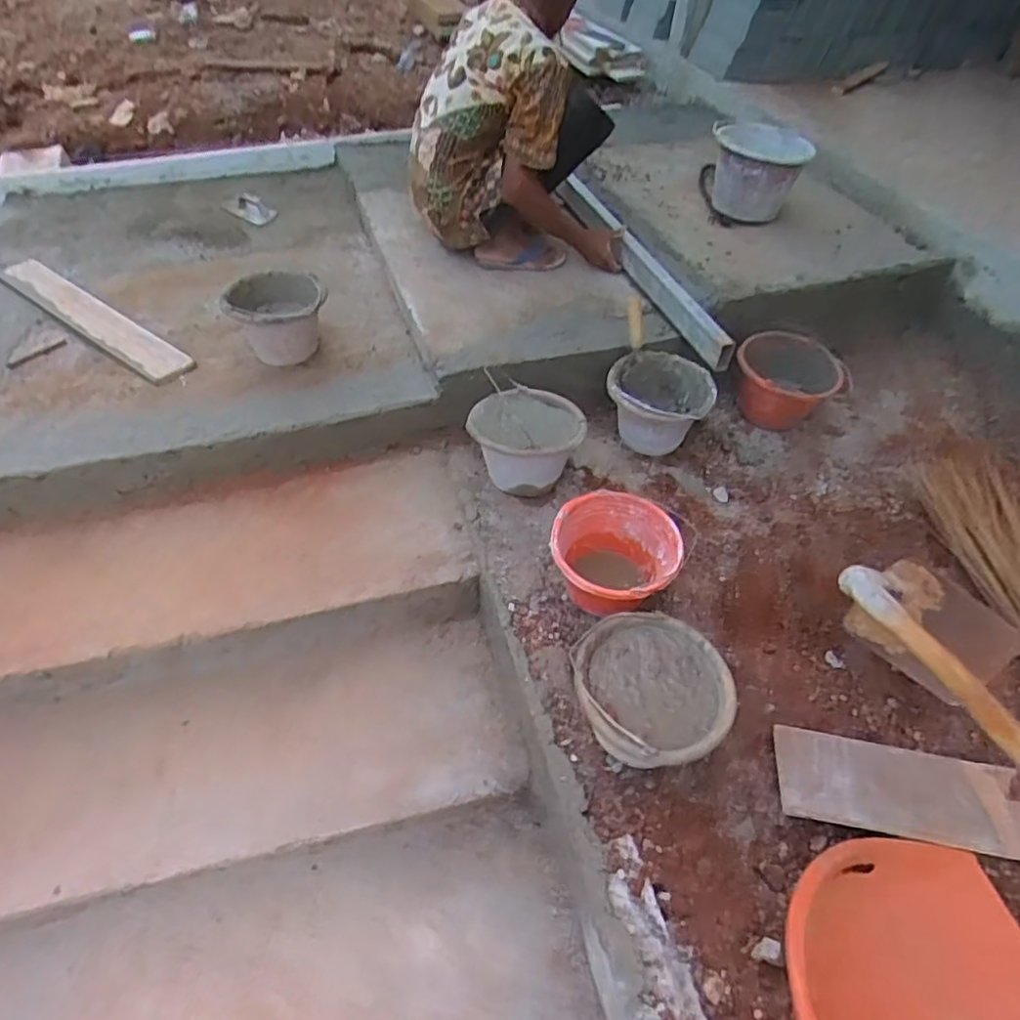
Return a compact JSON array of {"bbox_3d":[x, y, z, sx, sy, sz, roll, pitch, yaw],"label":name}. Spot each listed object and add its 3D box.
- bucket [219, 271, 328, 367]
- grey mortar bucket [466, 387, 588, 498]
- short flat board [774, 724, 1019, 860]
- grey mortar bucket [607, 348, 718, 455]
[{"bbox_3d":[-0.620,-0.516,1.751,0.243,0.146,0.250,-4,47,-9],"label":"bucket"},{"bbox_3d":[0.036,-0.154,1.525,0.251,0.191,0.222,12,46,7],"label":"grey mortar bucket"},{"bbox_3d":[0.658,0.453,1.046,0.427,0.015,0.160,8,38,9],"label":"short flat board"},{"bbox_3d":[0.349,-0.249,1.577,0.227,0.197,0.227,7,46,2],"label":"grey mortar bucket"}]

